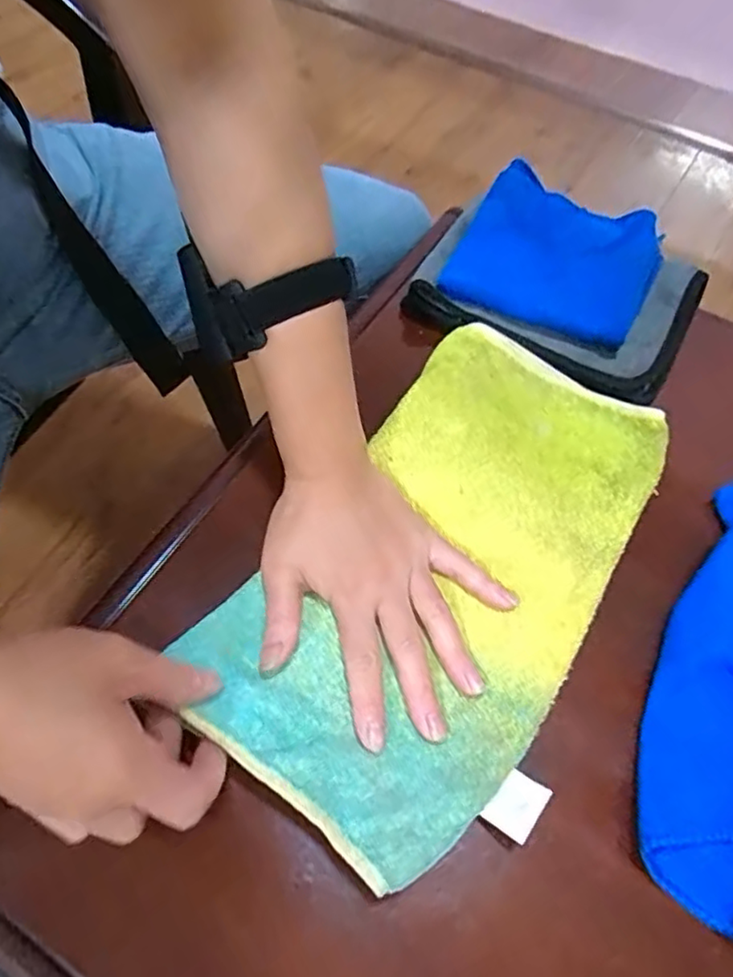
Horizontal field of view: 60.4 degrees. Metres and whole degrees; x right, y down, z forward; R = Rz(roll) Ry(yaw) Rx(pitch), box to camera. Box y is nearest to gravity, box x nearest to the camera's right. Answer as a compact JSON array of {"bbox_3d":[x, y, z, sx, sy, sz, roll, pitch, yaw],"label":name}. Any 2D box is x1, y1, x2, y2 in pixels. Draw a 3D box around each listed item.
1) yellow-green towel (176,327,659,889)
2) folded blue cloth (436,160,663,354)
[{"bbox_3d":[0.048,0.035,0.364,0.167,0.024,0.315,29,60,14],"label":"yellow-green towel"},{"bbox_3d":[0.147,-0.182,0.488,0.144,0.024,0.138,24,61,12],"label":"folded blue cloth"}]

